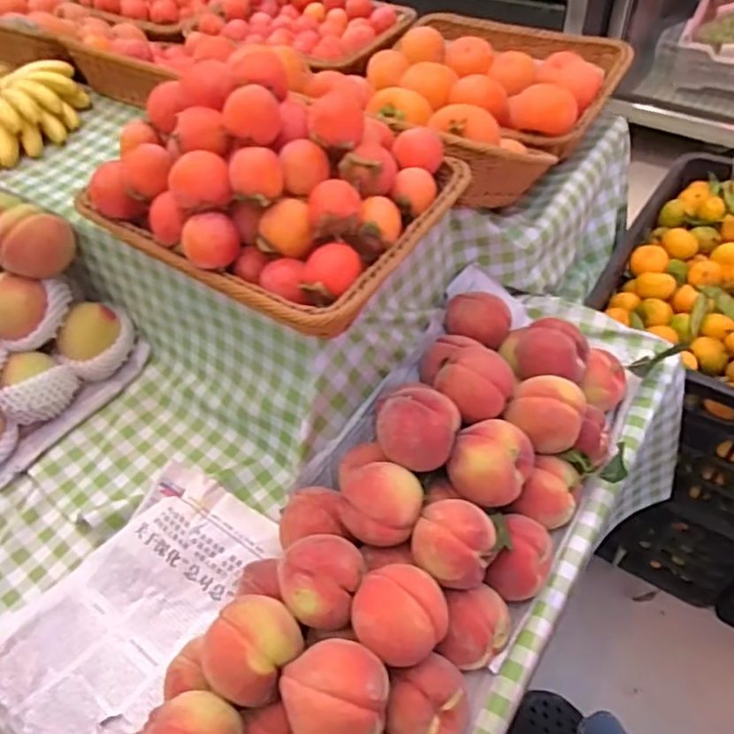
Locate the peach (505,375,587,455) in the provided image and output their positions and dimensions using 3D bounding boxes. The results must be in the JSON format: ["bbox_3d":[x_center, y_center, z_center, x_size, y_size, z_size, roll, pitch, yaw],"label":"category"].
[{"bbox_3d":[0.161,0.045,0.550,0.062,0.056,0.059,-3,50,4],"label":"peach"}]

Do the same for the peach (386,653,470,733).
[{"bbox_3d":[0.047,0.252,0.454,0.058,0.049,0.065,2,50,8],"label":"peach"}]

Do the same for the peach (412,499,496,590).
[{"bbox_3d":[0.067,0.143,0.490,0.059,0.052,0.064,-3,50,4],"label":"peach"}]

